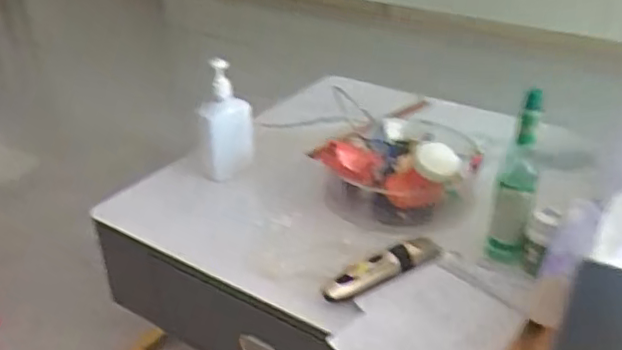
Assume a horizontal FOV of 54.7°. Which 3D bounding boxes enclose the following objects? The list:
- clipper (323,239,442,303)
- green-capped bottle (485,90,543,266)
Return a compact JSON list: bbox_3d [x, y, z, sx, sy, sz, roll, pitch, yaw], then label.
[{"bbox_3d":[0.094,0.121,0.783,0.177,0.034,0.040,-19,35,-27],"label":"clipper"},{"bbox_3d":[0.264,0.003,0.775,0.045,0.225,0.053,5,31,11],"label":"green-capped bottle"}]

